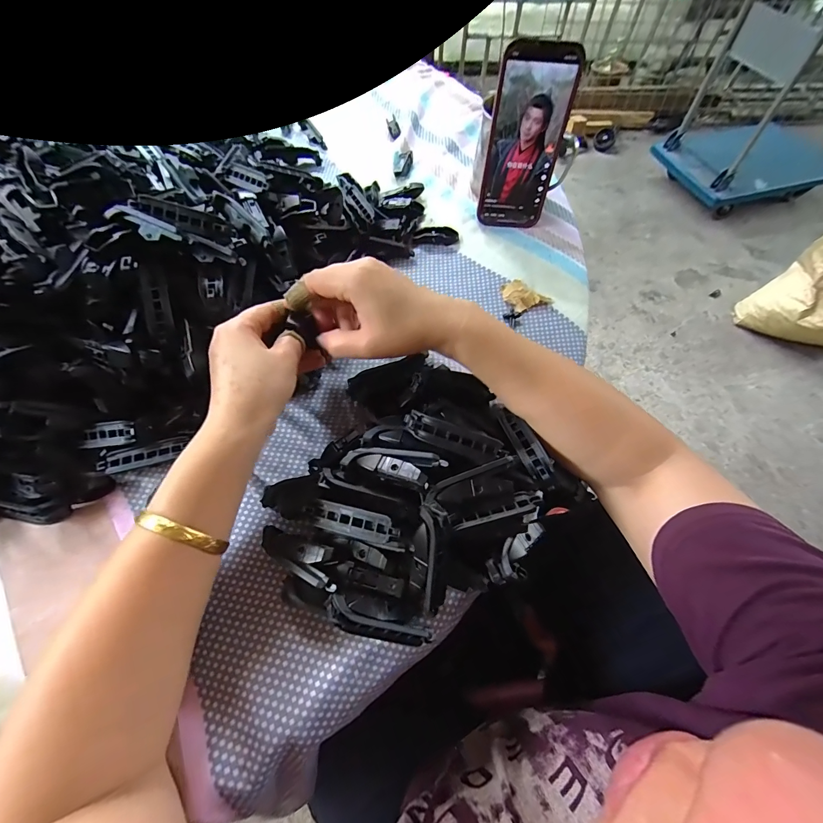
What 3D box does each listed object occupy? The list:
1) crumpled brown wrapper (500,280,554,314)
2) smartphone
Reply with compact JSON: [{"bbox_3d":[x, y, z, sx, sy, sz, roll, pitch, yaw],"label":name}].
[{"bbox_3d":[0.119,-0.124,0.387,0.041,0.011,0.037,-17,65,-10],"label":"crumpled brown wrapper"},{"bbox_3d":[0.120,-0.280,0.391,0.074,0.159,0.016,5,46,1],"label":"smartphone"}]

